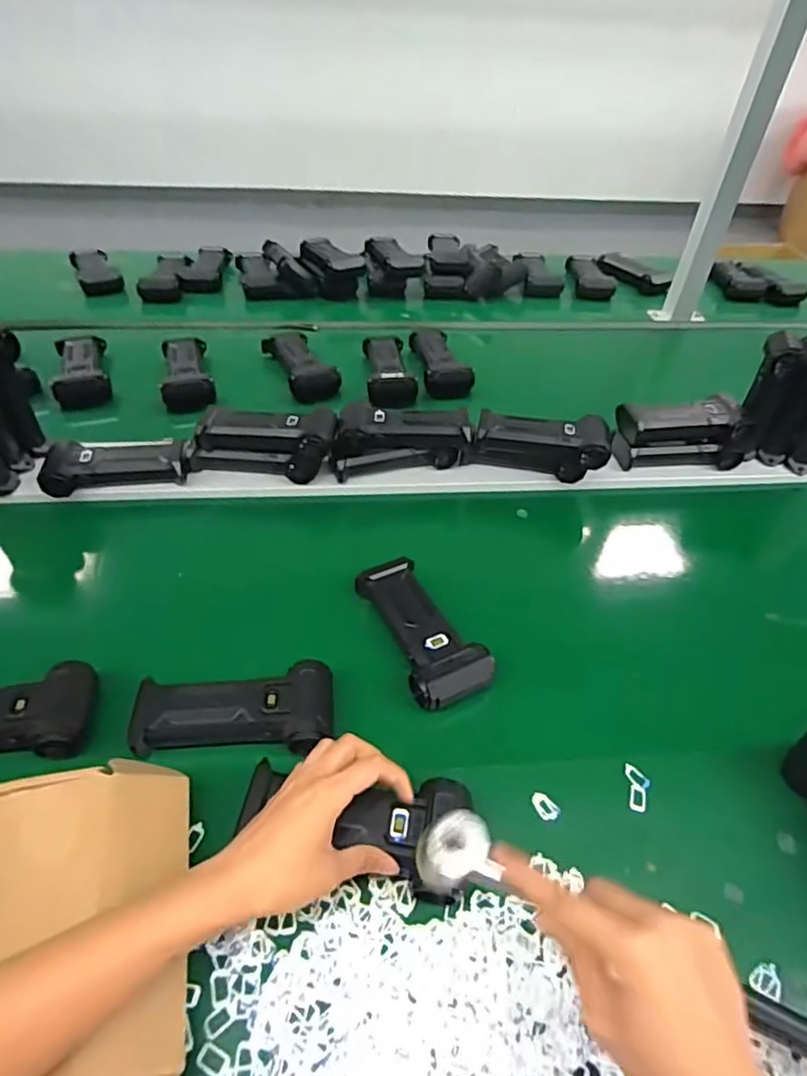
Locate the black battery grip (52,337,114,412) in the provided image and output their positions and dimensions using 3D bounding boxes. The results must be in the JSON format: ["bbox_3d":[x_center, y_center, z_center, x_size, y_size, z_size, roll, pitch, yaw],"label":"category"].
[{"bbox_3d":[-0.475,-0.242,0.871,0.081,0.060,0.165,-16,50,-19],"label":"black battery grip"}]

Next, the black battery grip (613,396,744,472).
[{"bbox_3d":[0.351,-0.136,0.751,0.164,0.066,0.072,1,44,-3],"label":"black battery grip"}]

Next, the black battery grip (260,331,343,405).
[{"bbox_3d":[-0.160,-0.271,0.911,0.073,0.047,0.172,-16,47,-20],"label":"black battery grip"}]

